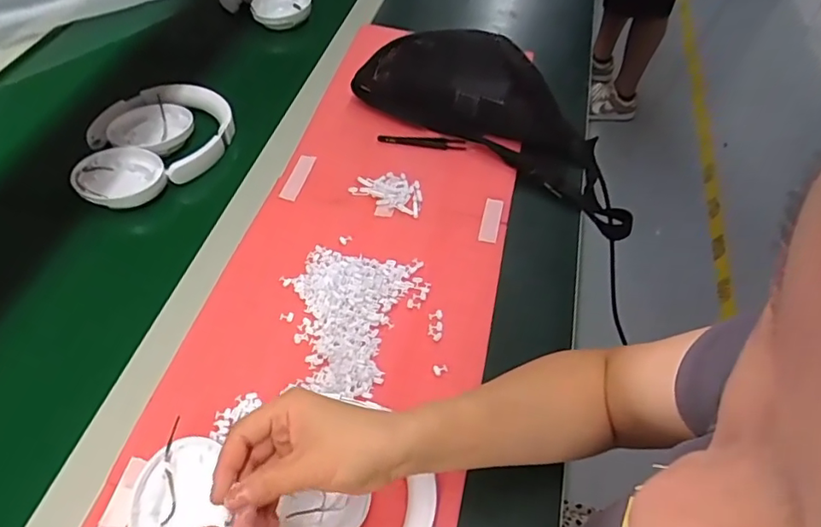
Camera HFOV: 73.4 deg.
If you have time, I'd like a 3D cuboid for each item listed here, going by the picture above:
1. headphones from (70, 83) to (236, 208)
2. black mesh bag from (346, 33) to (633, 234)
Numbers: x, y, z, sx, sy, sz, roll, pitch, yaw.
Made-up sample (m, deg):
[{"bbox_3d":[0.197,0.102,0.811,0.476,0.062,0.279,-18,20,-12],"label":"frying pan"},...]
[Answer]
[{"bbox_3d":[-0.308,-0.148,0.675,0.144,0.037,0.207,10,52,6],"label":"headphones"},{"bbox_3d":[0.114,-0.207,0.719,0.352,0.097,0.171,32,57,21],"label":"black mesh bag"}]

